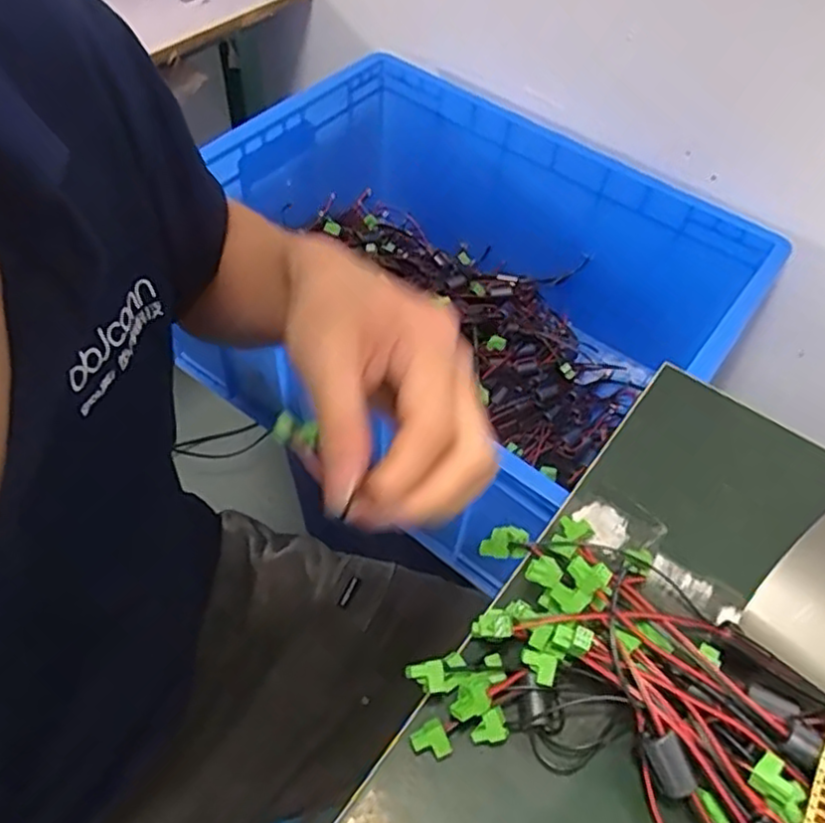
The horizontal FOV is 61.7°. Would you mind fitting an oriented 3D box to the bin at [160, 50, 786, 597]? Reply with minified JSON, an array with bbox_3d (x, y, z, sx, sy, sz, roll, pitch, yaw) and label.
[{"bbox_3d":[0.040,-0.117,0.760,0.527,0.230,0.394,34,58,19],"label":"bin"}]

